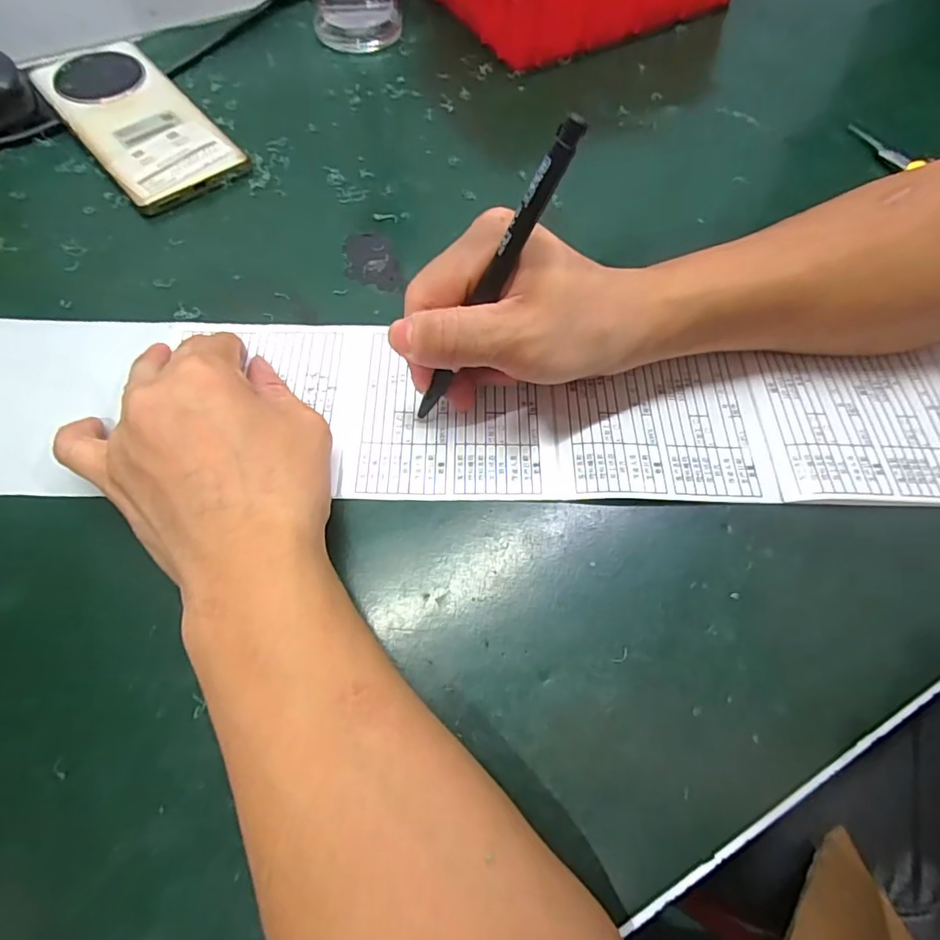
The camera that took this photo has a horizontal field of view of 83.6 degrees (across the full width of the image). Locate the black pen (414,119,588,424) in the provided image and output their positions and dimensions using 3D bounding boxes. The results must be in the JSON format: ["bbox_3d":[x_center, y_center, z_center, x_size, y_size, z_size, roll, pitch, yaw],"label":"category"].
[{"bbox_3d":[0.006,-0.070,0.213,0.007,0.136,0.007,-18,62,-41],"label":"black pen"}]

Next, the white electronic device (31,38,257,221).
[{"bbox_3d":[-0.219,-0.232,0.347,0.075,0.020,0.158,-38,71,-18],"label":"white electronic device"}]

